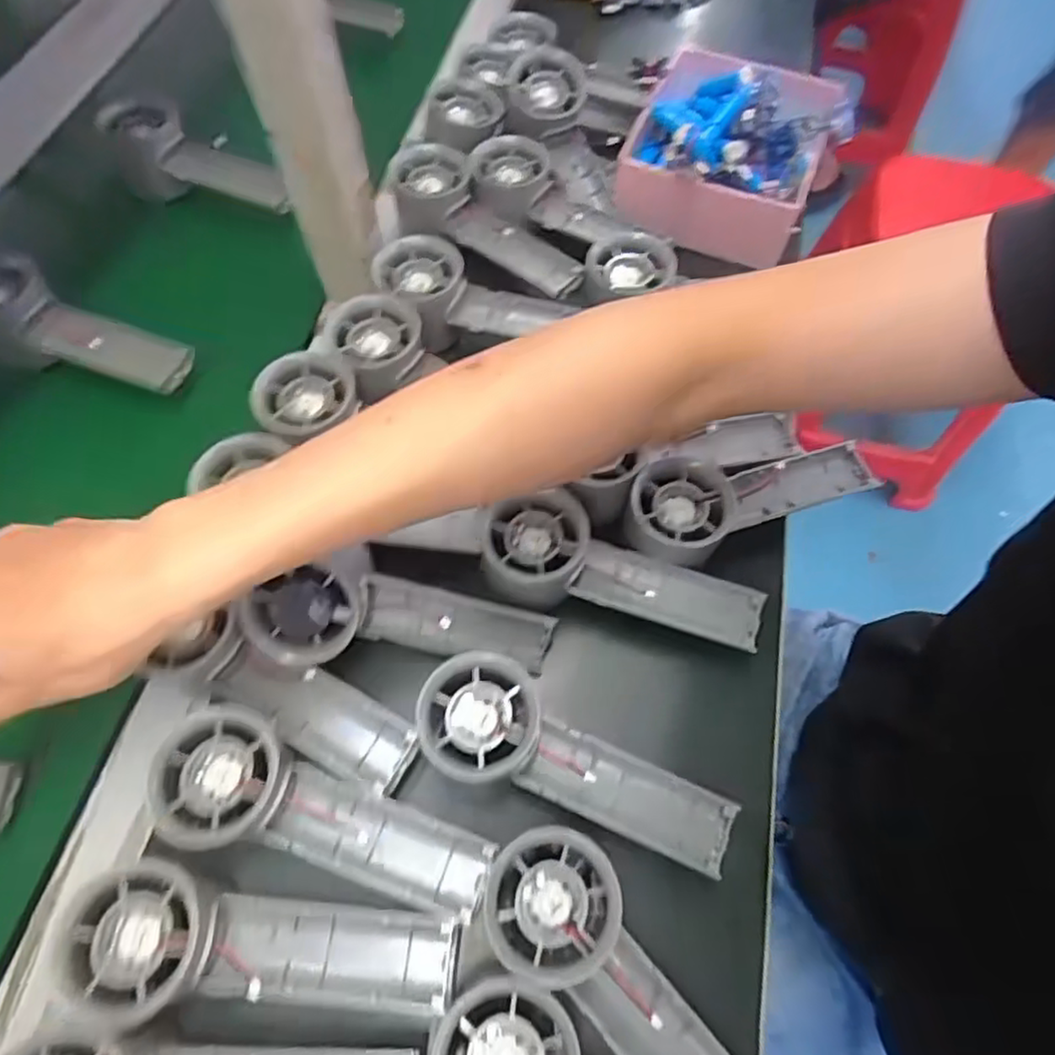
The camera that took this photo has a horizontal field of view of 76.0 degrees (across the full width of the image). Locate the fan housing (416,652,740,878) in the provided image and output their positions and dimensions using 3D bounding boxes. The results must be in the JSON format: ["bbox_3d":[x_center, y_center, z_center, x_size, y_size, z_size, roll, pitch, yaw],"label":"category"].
[{"bbox_3d":[0.024,0.111,0.322,0.156,0.022,0.055,21,64,8],"label":"fan housing"}]

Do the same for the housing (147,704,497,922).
[{"bbox_3d":[-0.093,0.132,0.309,0.156,0.031,0.054,19,63,7],"label":"housing"}]

